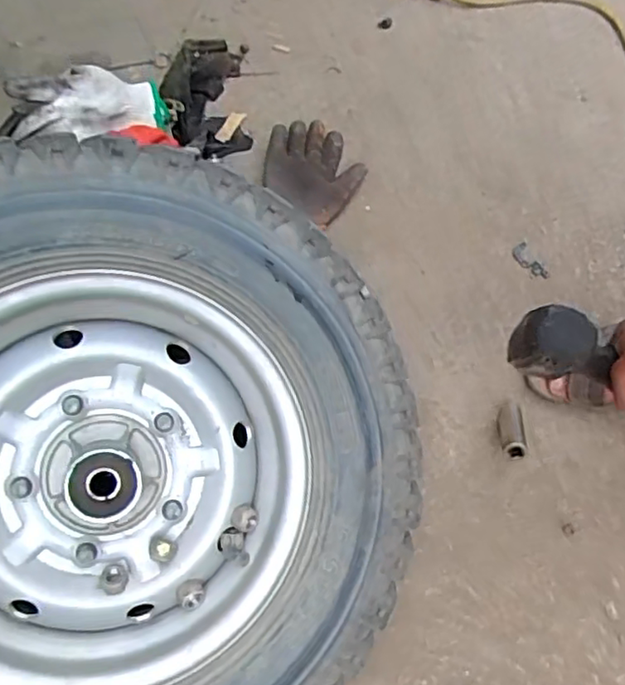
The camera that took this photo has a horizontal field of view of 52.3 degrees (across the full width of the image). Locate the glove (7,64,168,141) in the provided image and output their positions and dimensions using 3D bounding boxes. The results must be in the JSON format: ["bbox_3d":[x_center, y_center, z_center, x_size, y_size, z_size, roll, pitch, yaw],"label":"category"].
[{"bbox_3d":[-0.285,-0.307,0.832,0.205,0.075,0.078,-15,63,-30],"label":"glove"}]

